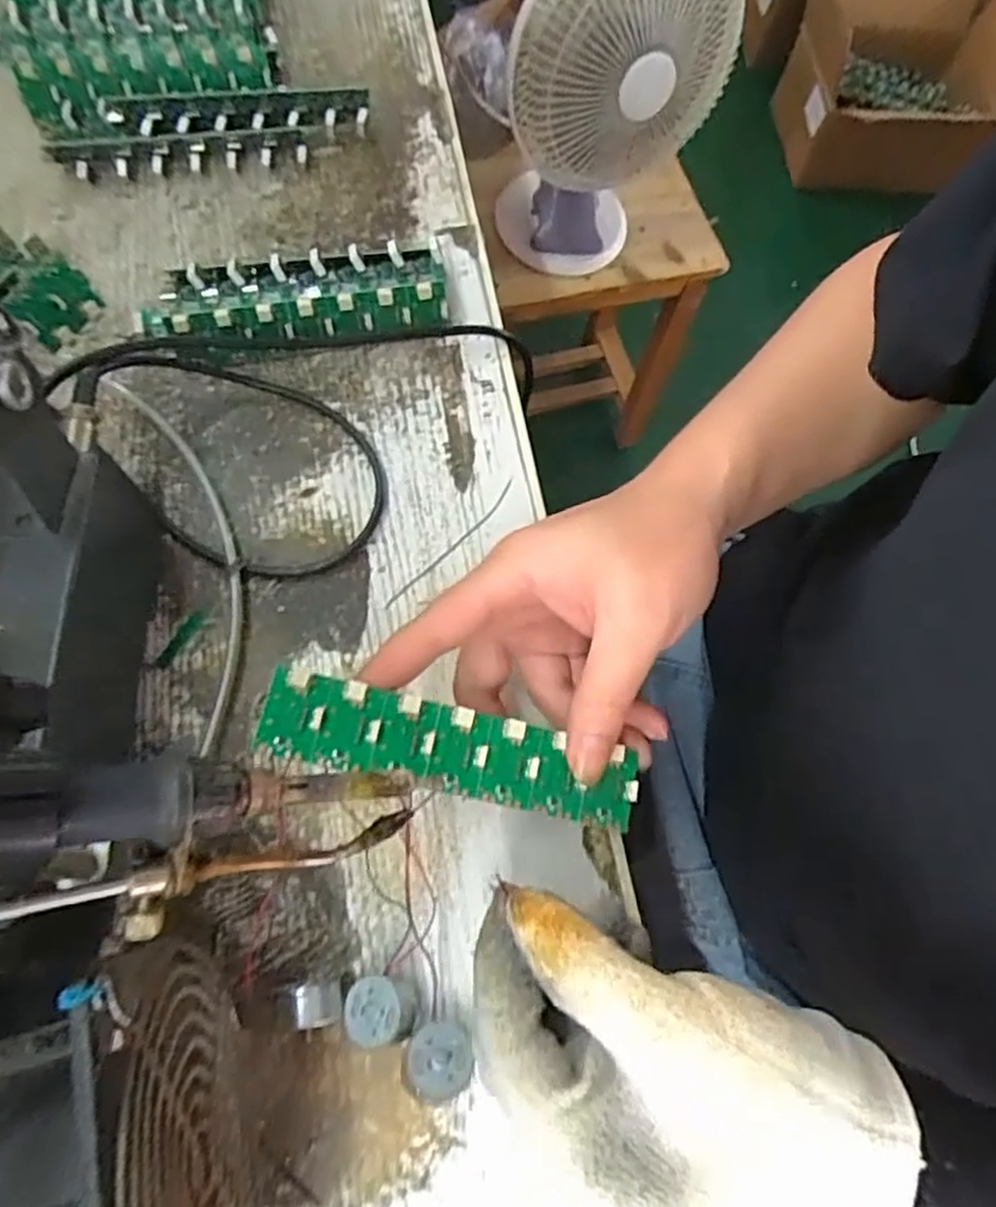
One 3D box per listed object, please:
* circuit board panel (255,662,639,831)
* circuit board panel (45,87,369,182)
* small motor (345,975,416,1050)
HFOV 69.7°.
[{"bbox_3d":[-0.014,0.053,0.257,0.137,0.007,0.029,17,69,-10],"label":"circuit board panel"},{"bbox_3d":[-0.161,-0.267,0.406,0.171,0.033,0.038,-8,70,-6],"label":"circuit board panel"},{"bbox_3d":[-0.044,0.149,0.264,0.025,0.020,0.021,-7,70,-5],"label":"small motor"}]

